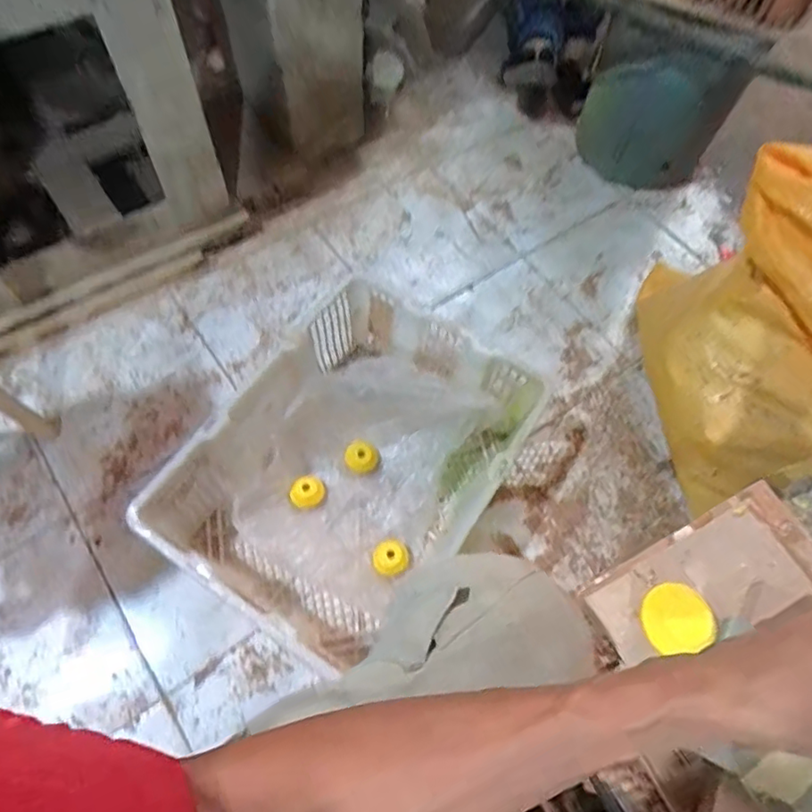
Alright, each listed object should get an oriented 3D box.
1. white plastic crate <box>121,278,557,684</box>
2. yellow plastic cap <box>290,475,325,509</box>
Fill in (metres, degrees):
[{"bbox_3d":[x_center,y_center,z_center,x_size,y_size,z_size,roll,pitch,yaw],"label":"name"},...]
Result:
[{"bbox_3d":[-0.074,0.086,0.833,0.344,0.173,0.466,34,67,14],"label":"white plastic crate"},{"bbox_3d":[-0.147,0.128,0.863,0.049,0.033,0.041,-18,65,-11],"label":"yellow plastic cap"}]

